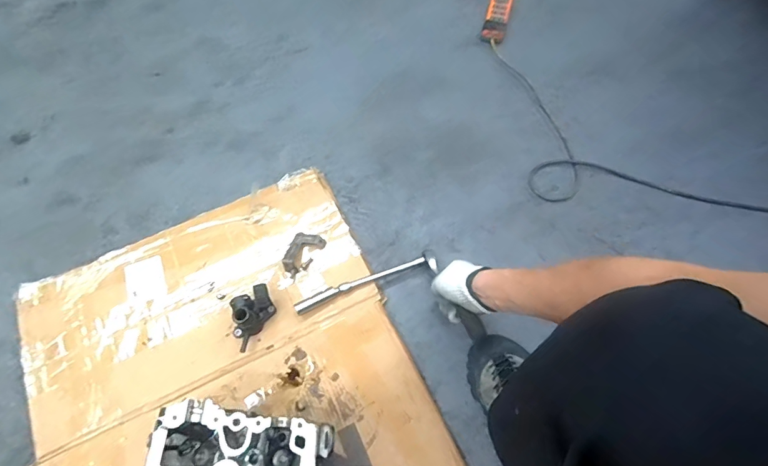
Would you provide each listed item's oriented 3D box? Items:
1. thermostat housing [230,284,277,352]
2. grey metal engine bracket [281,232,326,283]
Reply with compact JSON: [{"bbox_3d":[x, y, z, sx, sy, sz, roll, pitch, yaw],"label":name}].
[{"bbox_3d":[-0.228,0.131,0.692,0.060,0.074,0.097,35,69,17],"label":"thermostat housing"},{"bbox_3d":[-0.153,0.036,0.761,0.050,0.021,0.089,33,70,14],"label":"grey metal engine bracket"}]

